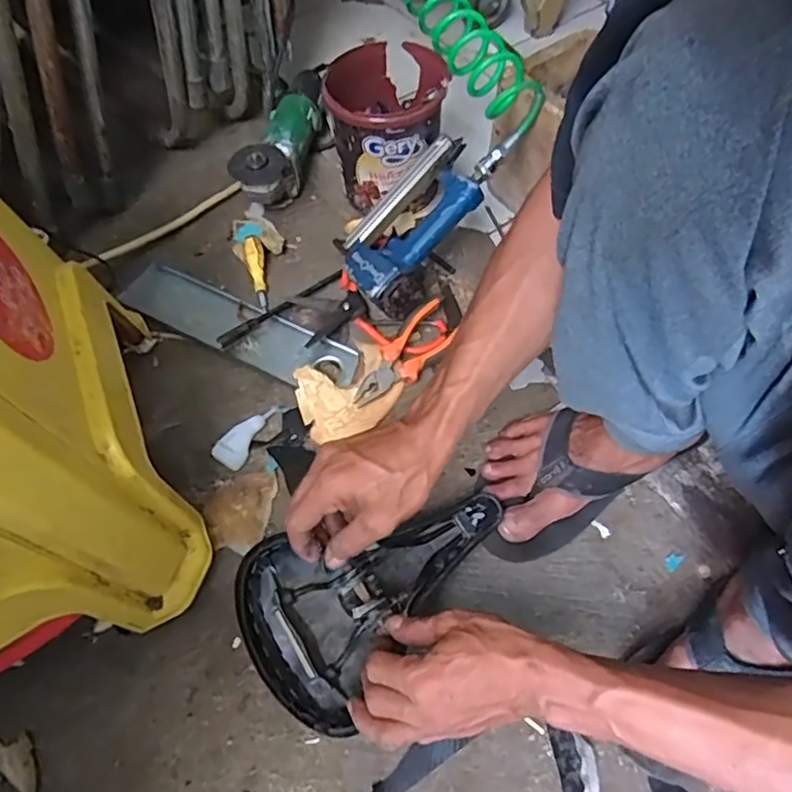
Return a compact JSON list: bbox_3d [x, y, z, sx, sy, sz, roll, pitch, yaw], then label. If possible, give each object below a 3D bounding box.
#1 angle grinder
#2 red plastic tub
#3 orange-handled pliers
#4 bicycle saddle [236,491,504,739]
[{"bbox_3d":[-0.147,-0.353,0.819,0.068,0.085,0.259,10,61,7],"label":"angle grinder"},{"bbox_3d":[-0.009,-0.320,0.757,0.139,0.156,0.135,-40,66,-20],"label":"red plastic tub"},{"bbox_3d":[0.013,-0.043,0.668,0.048,0.033,0.144,33,66,19],"label":"orange-handled pliers"},{"bbox_3d":[-0.012,0.161,0.523,0.247,0.067,0.147,-29,63,-12],"label":"bicycle saddle"}]

